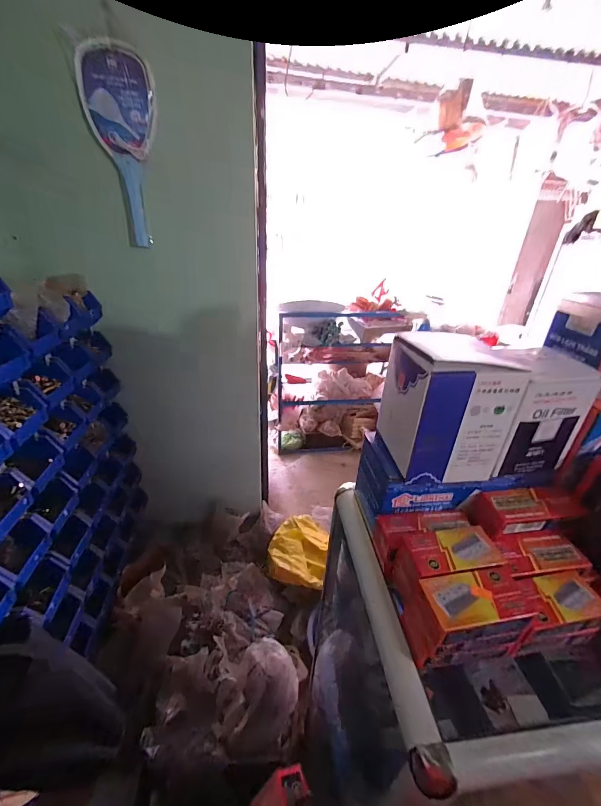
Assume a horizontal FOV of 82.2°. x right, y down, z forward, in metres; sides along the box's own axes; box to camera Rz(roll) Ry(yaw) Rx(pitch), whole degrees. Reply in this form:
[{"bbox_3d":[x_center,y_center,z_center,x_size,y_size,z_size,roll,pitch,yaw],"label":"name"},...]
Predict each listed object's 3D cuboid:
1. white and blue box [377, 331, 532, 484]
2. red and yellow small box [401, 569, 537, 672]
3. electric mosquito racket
[{"bbox_3d":[0.188,0.002,0.453,0.131,0.170,0.100,-1,30,-8],"label":"white and blue box"},{"bbox_3d":[0.188,0.240,0.387,0.115,0.093,0.061,-1,30,-8],"label":"red and yellow small box"},{"bbox_3d":[-0.532,-0.782,1.074,0.207,0.516,0.052,-5,28,-3],"label":"electric mosquito racket"}]

